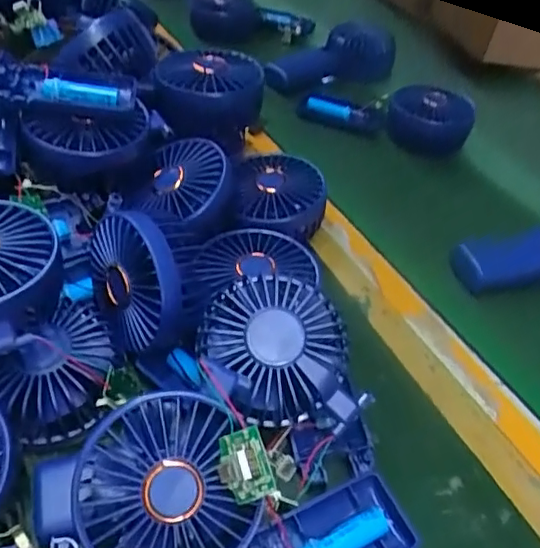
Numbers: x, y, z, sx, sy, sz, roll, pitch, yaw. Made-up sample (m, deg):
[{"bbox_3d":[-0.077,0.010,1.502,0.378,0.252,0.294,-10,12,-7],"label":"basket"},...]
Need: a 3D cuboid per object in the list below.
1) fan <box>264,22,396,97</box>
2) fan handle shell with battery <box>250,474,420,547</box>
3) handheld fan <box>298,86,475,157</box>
[{"bbox_3d":[0.068,-0.253,0.686,0.191,0.061,0.048,-21,50,-25],"label":"fan"},{"bbox_3d":[0.027,0.139,0.288,0.091,0.017,0.044,-17,48,-21],"label":"fan handle shell with battery"},{"bbox_3d":[0.111,-0.167,0.617,0.163,0.080,0.062,19,46,14],"label":"handheld fan"}]

